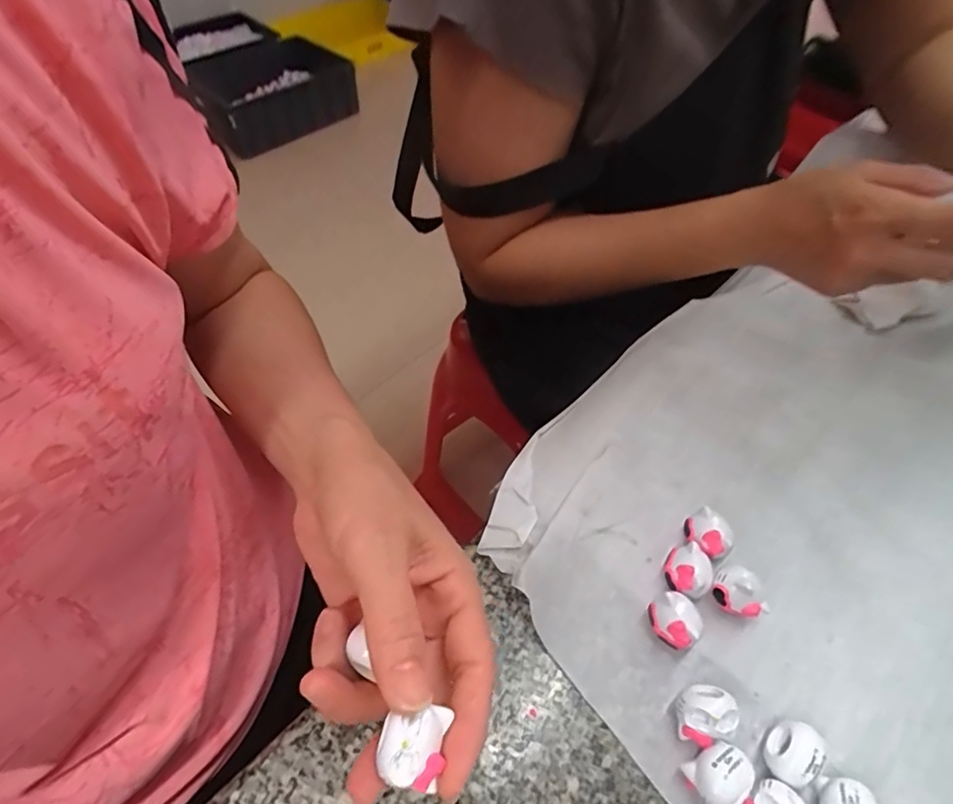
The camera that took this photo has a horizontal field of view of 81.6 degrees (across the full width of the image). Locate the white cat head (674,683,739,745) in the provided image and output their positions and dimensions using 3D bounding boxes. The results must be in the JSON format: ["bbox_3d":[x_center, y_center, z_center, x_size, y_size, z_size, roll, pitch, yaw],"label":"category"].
[{"bbox_3d":[0.103,0.142,0.250,0.024,0.022,0.022,0,53,0],"label":"white cat head"}]

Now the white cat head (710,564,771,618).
[{"bbox_3d":[0.132,0.097,0.278,0.018,0.022,0.026,-30,58,-21],"label":"white cat head"}]

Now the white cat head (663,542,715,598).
[{"bbox_3d":[0.110,0.089,0.288,0.023,0.017,0.024,0,53,0],"label":"white cat head"}]

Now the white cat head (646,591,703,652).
[{"bbox_3d":[0.098,0.108,0.275,0.025,0.019,0.020,36,61,24],"label":"white cat head"}]

